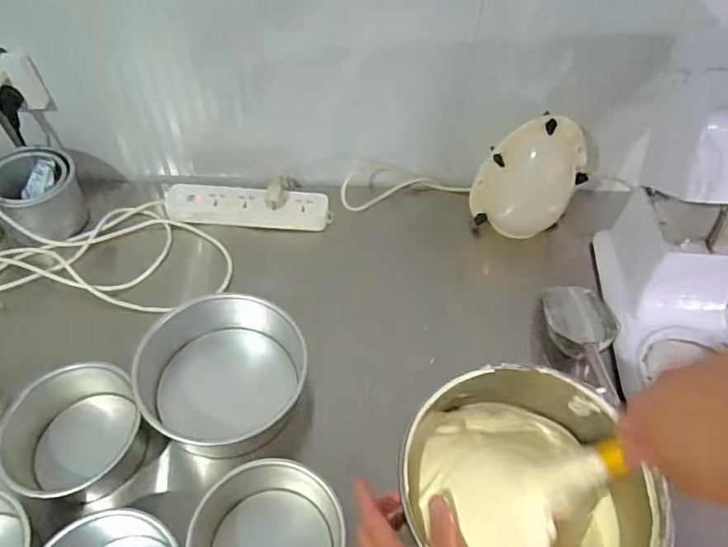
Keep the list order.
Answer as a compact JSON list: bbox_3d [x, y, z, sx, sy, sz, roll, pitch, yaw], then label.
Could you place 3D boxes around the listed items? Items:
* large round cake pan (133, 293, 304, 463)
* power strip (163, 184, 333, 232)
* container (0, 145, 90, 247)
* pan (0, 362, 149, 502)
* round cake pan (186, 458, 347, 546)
[{"bbox_3d":[-0.190,0.128,0.710,0.184,0.085,0.177,1,52,-2],"label":"large round cake pan"},{"bbox_3d":[-0.196,-0.110,0.928,0.274,0.040,0.069,5,52,1],"label":"power strip"},{"bbox_3d":[-0.516,-0.121,0.872,0.135,0.108,0.110,-31,60,-24],"label":"container"},{"bbox_3d":[-0.348,0.195,0.661,0.157,0.073,0.141,-34,61,-25],"label":"pan"},{"bbox_3d":[-0.102,0.296,0.599,0.158,0.075,0.154,1,52,-2],"label":"round cake pan"}]

